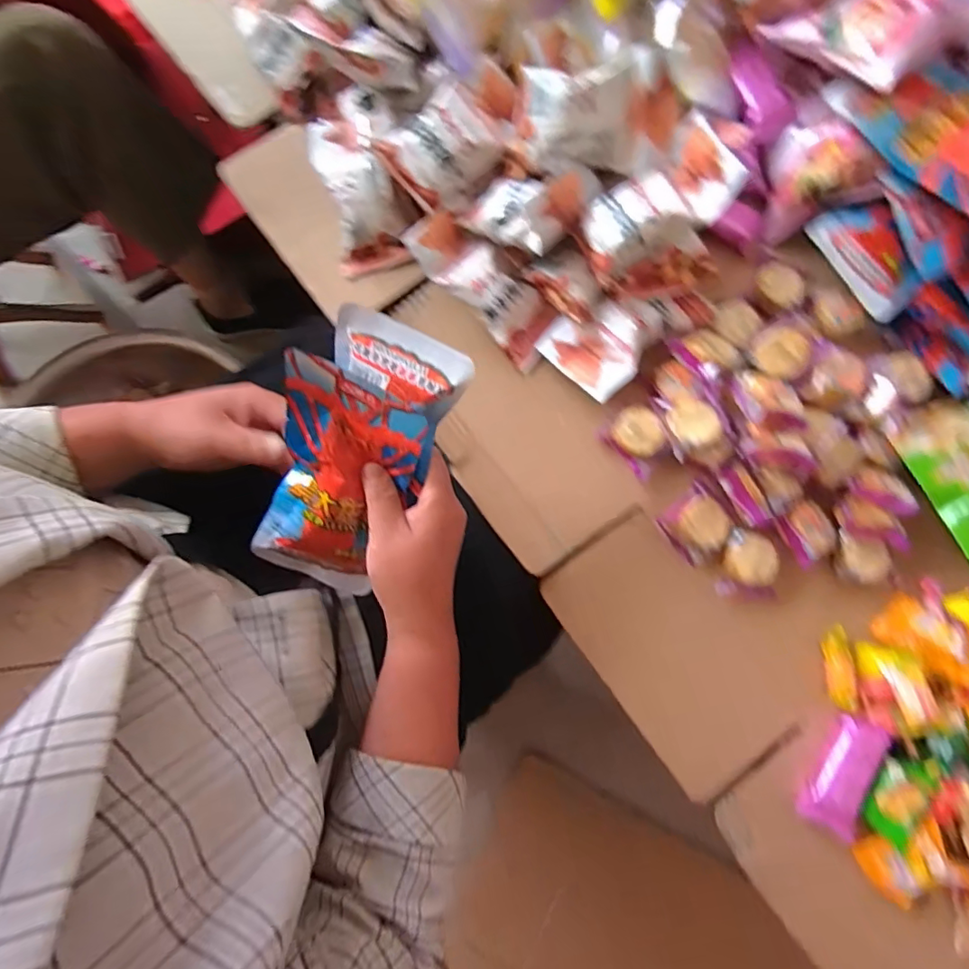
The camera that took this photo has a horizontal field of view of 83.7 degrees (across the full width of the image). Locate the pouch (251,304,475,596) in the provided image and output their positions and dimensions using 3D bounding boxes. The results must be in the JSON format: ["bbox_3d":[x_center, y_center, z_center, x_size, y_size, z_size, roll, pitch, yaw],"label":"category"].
[{"bbox_3d":[-0.102,-0.010,0.382,0.096,0.051,0.220,35,118,6],"label":"pouch"}]

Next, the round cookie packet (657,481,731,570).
[{"bbox_3d":[0.180,0.033,0.458,0.049,0.019,0.050,-42,82,-9],"label":"round cookie packet"}]

